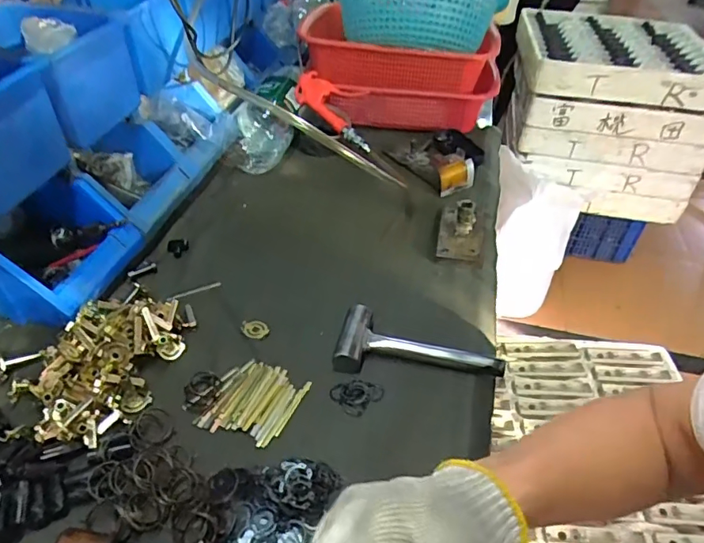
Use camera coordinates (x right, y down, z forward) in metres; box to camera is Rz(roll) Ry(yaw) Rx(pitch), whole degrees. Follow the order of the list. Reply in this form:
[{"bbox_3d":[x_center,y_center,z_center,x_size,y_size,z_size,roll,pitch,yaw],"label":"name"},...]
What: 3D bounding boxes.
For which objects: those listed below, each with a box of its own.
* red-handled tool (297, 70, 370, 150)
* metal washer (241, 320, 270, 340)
[{"bbox_3d":[-0.011,-0.274,0.865,0.104,0.049,0.173,-26,70,-28],"label":"red-handled tool"},{"bbox_3d":[-0.113,0.067,0.586,0.035,0.010,0.019,16,43,17],"label":"metal washer"}]

